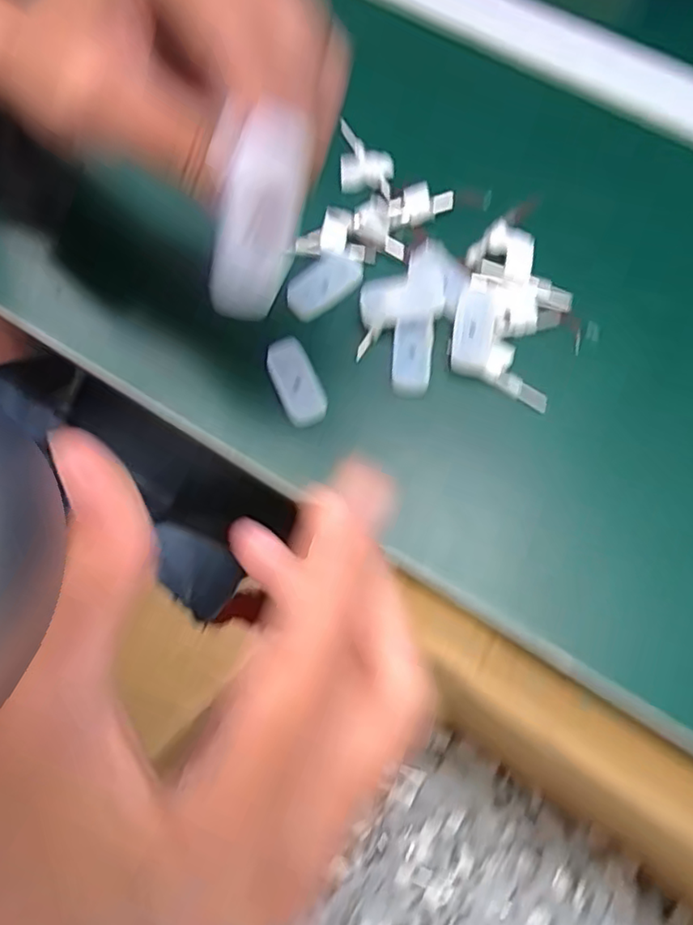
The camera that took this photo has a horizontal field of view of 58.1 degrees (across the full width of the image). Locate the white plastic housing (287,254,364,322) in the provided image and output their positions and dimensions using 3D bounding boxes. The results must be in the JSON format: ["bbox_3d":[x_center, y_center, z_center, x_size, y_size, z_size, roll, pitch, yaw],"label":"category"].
[{"bbox_3d":[-0.013,-0.099,0.346,0.045,0.006,0.025,-38,95,-1],"label":"white plastic housing"}]

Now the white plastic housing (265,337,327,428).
[{"bbox_3d":[-0.026,-0.041,0.326,0.022,0.009,0.047,-24,75,-6],"label":"white plastic housing"}]

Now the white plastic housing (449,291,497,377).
[{"bbox_3d":[0.068,-0.070,0.332,0.022,0.011,0.048,9,74,3],"label":"white plastic housing"}]

